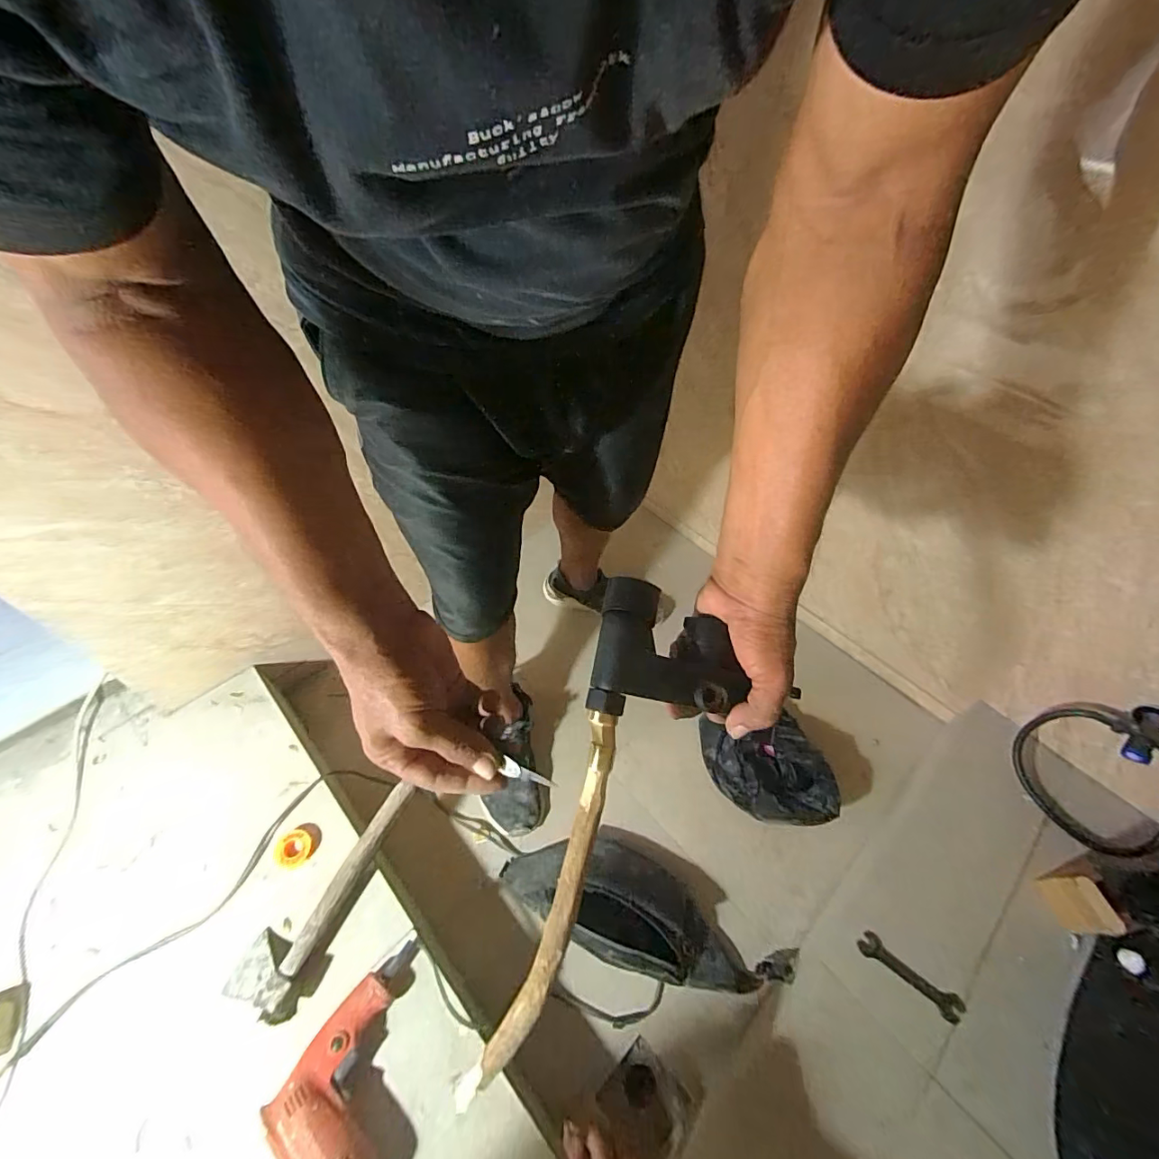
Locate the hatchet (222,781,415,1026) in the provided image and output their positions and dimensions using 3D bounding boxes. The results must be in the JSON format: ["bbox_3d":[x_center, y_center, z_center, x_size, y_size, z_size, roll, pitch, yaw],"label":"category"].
[{"bbox_3d":[-0.371,0.441,0.740,0.103,0.045,0.311,20,54,10],"label":"hatchet"}]

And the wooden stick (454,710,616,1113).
[{"bbox_3d":[-0.021,0.234,0.361,0.037,0.021,0.277,19,80,9],"label":"wooden stick"}]

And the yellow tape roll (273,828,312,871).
[{"bbox_3d":[-0.440,0.415,0.776,0.055,0.013,0.057,2,53,-3],"label":"yellow tape roll"}]

